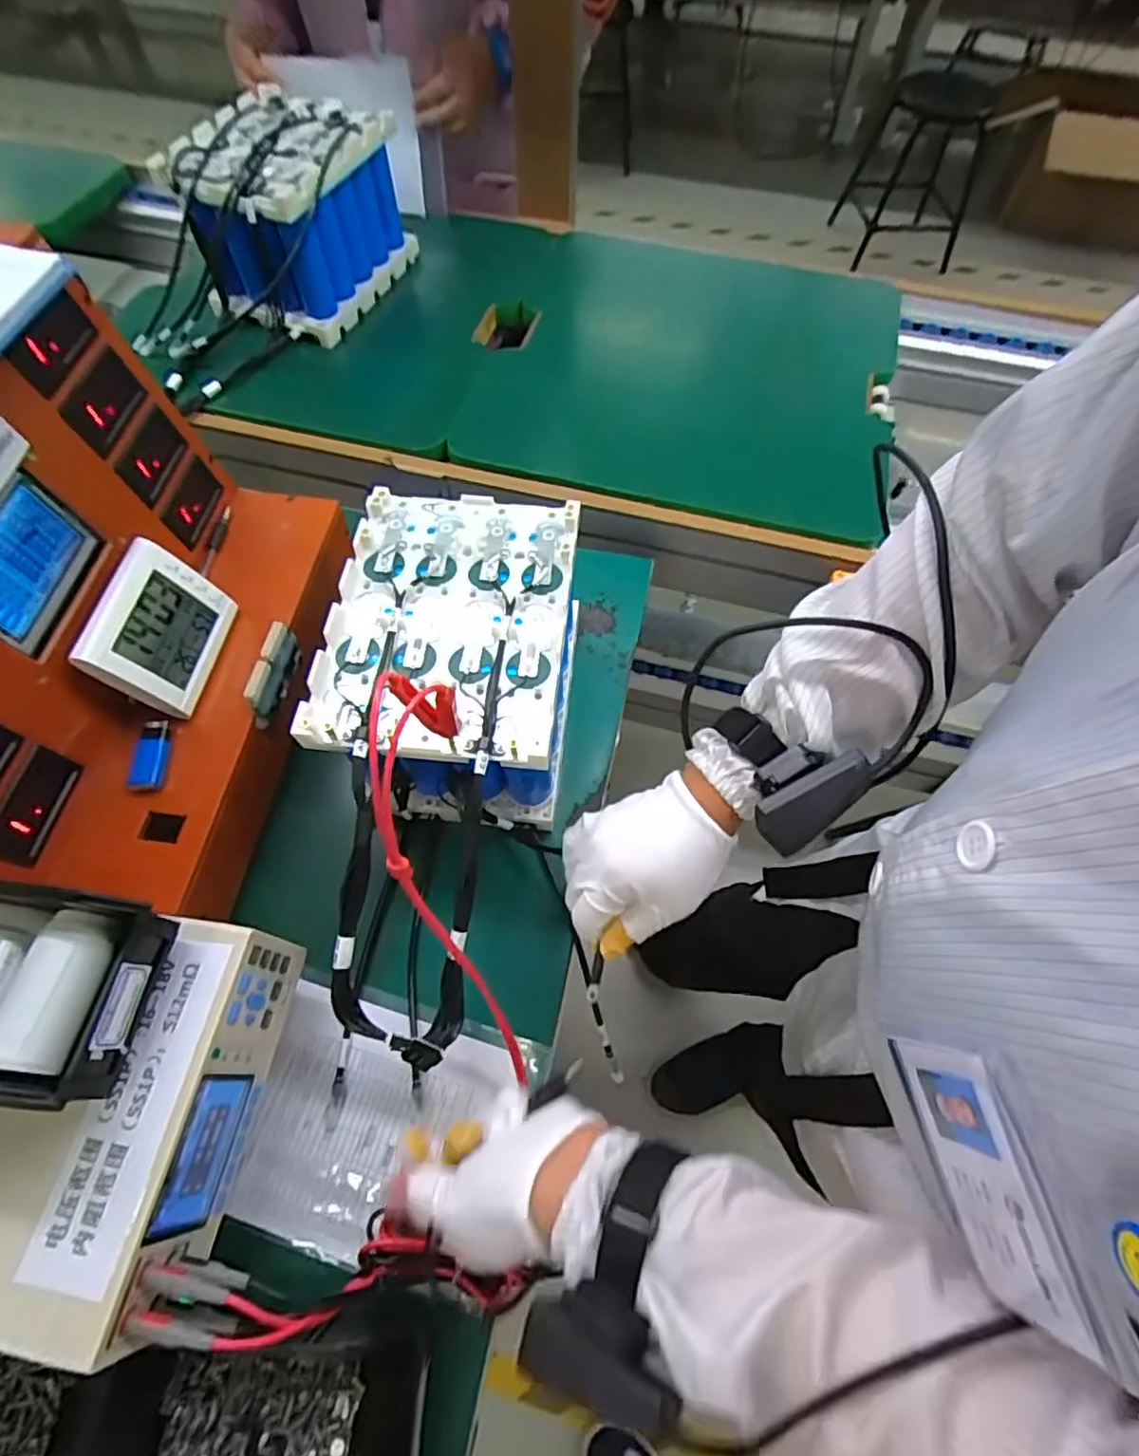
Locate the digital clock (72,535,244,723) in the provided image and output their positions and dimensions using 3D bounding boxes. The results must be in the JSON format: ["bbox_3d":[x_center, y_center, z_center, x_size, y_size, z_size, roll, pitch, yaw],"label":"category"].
[{"bbox_3d":[-0.320,-0.076,0.501,0.024,0.092,0.111,-6,60,28],"label":"digital clock"}]

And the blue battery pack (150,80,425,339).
[{"bbox_3d":[-0.333,-0.622,0.779,0.182,0.155,0.218,20,65,9],"label":"blue battery pack"}]

